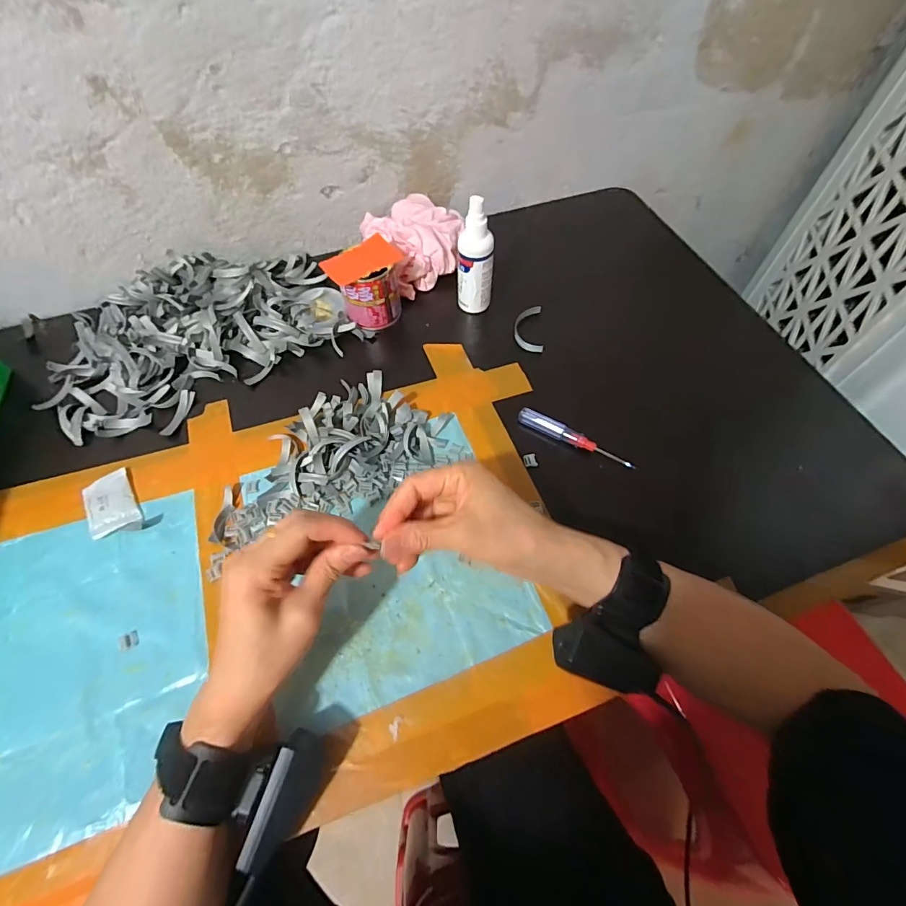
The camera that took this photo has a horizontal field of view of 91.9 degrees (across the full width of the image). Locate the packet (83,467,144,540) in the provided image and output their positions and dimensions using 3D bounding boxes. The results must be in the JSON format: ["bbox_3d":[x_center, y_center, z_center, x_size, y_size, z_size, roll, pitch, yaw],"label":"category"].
[{"bbox_3d":[-0.316,0.048,0.406,0.040,0.008,0.072,-30,63,-16],"label":"packet"}]

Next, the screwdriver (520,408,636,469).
[{"bbox_3d":[0.122,-0.015,0.439,0.120,0.014,0.014,29,64,17],"label":"screwdriver"}]

